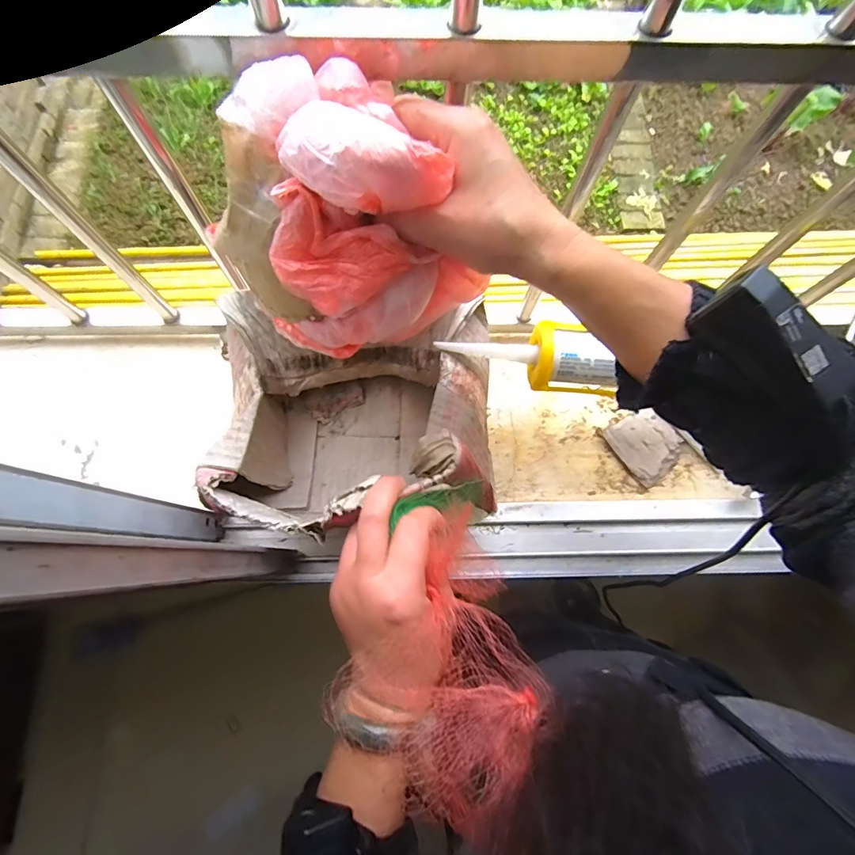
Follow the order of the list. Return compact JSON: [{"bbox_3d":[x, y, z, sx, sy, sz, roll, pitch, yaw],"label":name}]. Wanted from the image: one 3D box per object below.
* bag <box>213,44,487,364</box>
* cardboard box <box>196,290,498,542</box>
[{"bbox_3d":[-0.041,-0.123,0.259,0.118,0.112,0.103,-21,76,-7],"label":"bag"},{"bbox_3d":[-0.053,-0.006,0.406,0.235,0.157,0.188,-3,74,-3],"label":"cardboard box"}]

